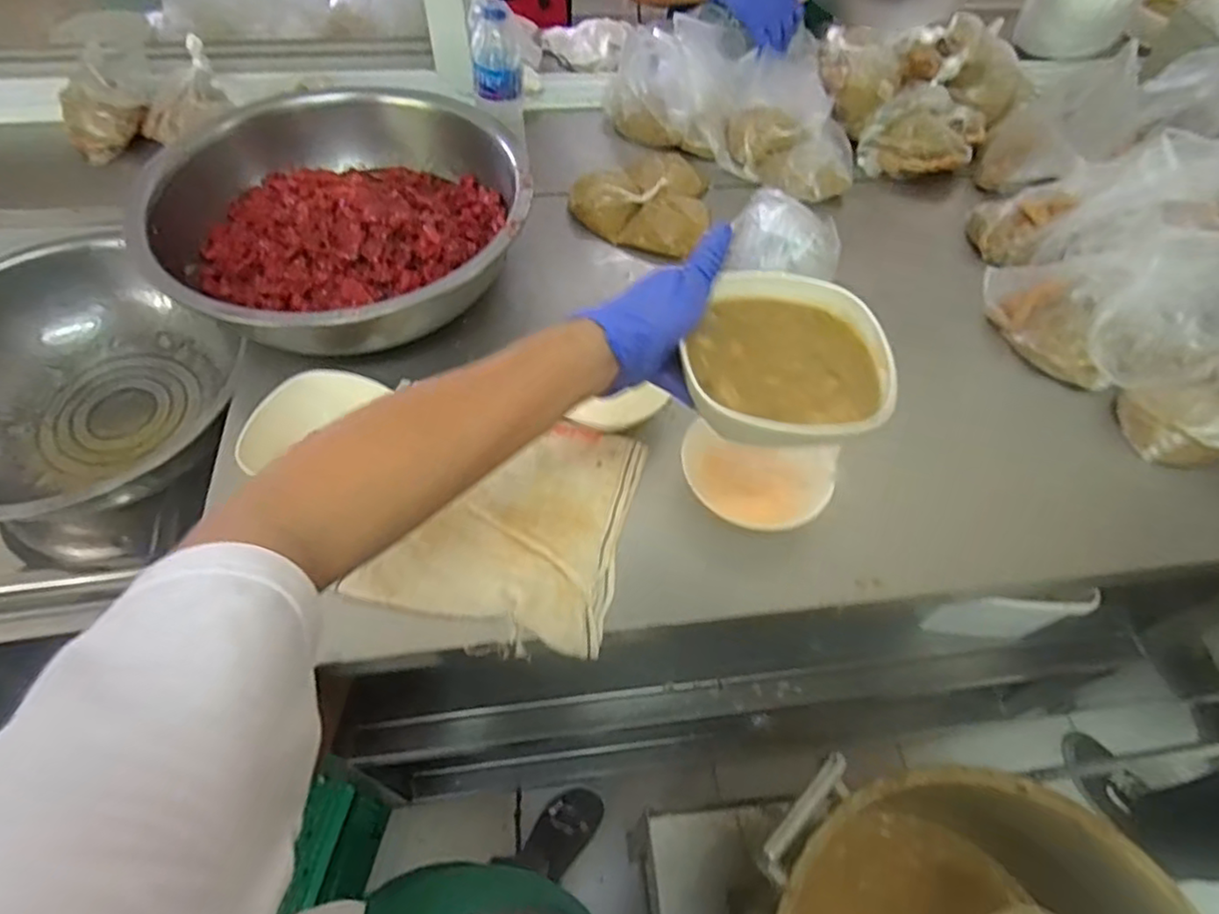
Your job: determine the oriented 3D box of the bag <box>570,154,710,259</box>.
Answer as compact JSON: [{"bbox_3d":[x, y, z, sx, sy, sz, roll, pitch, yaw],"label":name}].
[{"bbox_3d":[0.051,-0.354,0.895,0.179,0.037,0.170,19,57,10],"label":"bag"}]

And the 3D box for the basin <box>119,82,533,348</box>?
[{"bbox_3d":[-0.303,-0.275,0.751,0.405,0.113,0.350,3,56,-1],"label":"basin"}]

